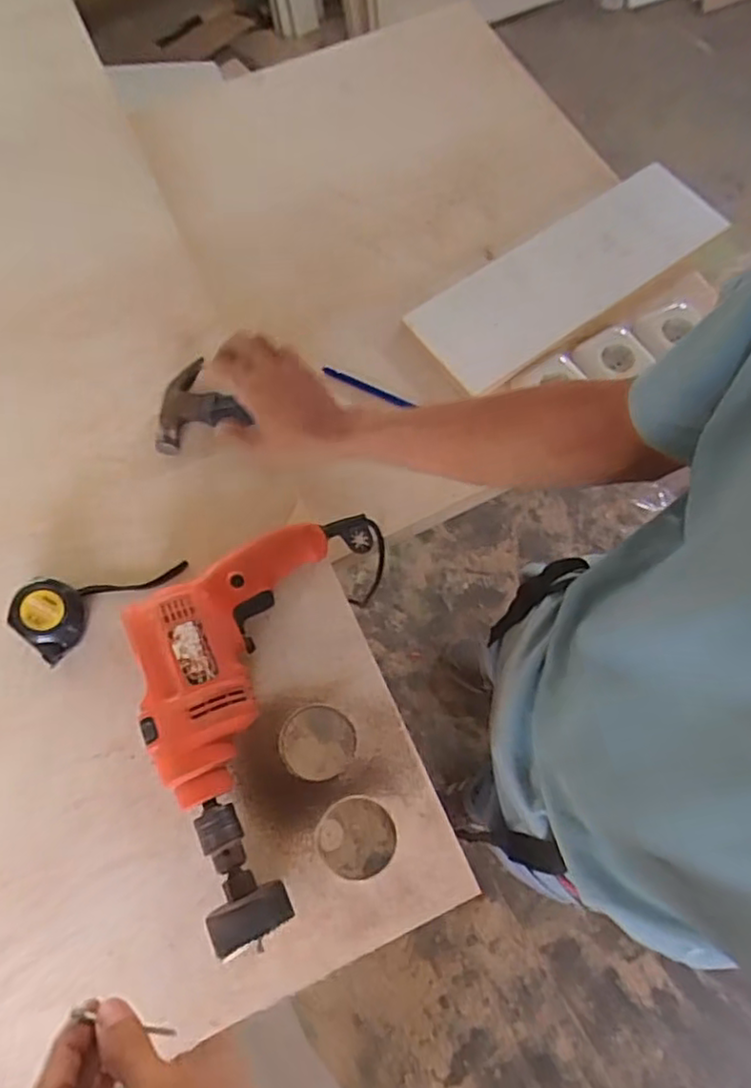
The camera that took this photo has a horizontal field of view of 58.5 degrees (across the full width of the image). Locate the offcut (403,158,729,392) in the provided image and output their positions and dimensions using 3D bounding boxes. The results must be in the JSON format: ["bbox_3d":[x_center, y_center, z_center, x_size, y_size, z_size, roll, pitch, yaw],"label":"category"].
[{"bbox_3d":[0.229,-0.326,0.802,0.380,0.021,0.126,-35,85,-7],"label":"offcut"}]

